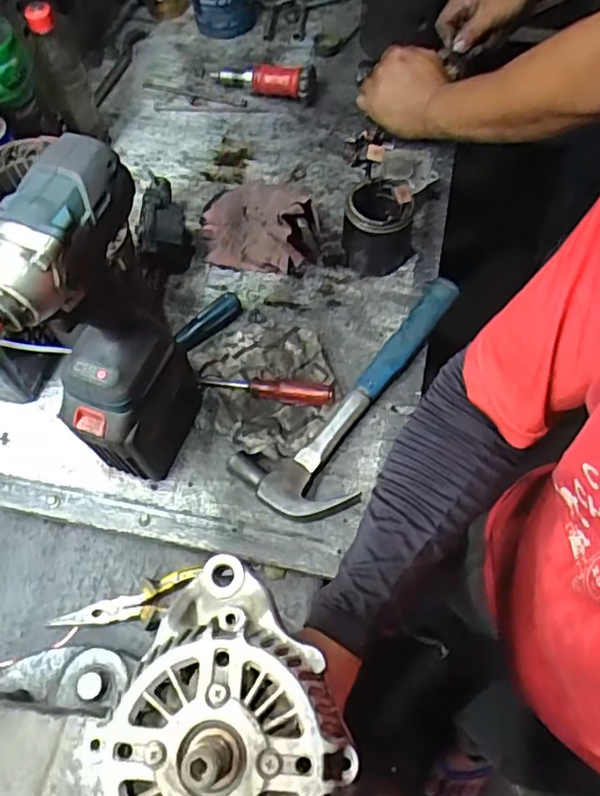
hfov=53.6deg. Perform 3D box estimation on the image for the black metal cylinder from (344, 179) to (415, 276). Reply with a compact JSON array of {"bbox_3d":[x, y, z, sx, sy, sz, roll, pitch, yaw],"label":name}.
[{"bbox_3d":[0.094,-0.200,0.689,0.082,0.089,0.081,-1,63,1],"label":"black metal cylinder"}]

